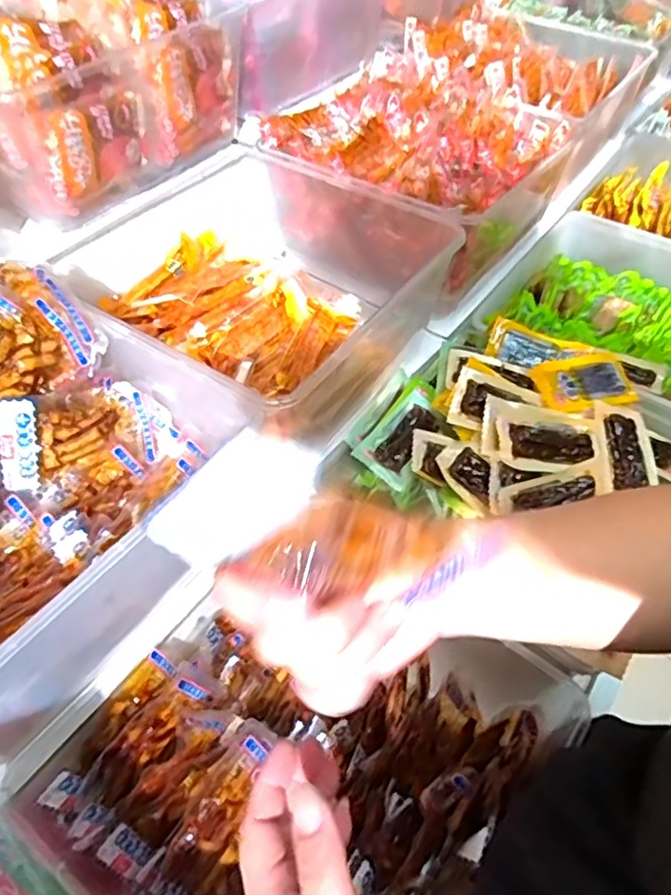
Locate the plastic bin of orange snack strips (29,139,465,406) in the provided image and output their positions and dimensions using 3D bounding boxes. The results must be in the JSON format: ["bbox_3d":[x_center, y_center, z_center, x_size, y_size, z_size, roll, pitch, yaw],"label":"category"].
[{"bbox_3d":[-0.075,-0.171,0.652,0.315,0.144,0.325,28,56,19],"label":"plastic bin of orange snack strips"}]

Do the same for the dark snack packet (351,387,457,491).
[{"bbox_3d":[0.072,-0.012,0.588,0.061,0.019,0.107,34,58,23],"label":"dark snack packet"}]

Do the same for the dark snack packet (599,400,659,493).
[{"bbox_3d":[0.277,0.000,0.579,0.056,0.019,0.107,11,52,7],"label":"dark snack packet"}]

